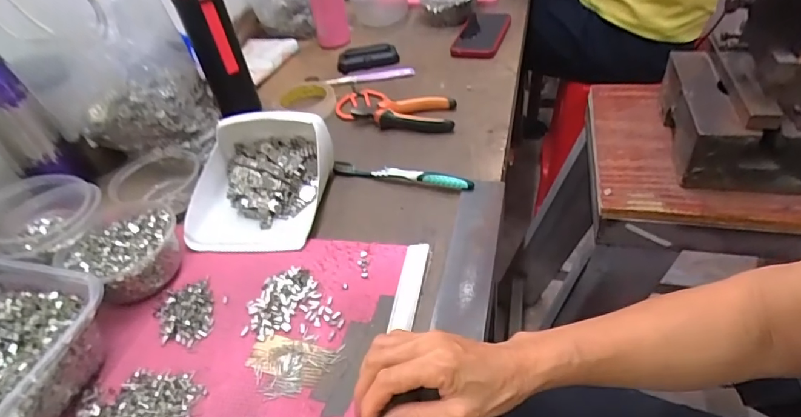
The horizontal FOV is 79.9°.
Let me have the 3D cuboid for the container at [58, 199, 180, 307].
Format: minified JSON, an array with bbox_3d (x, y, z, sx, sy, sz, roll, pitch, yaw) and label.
[{"bbox_3d":[-0.293,0.044,0.513,0.122,0.053,0.102,18,49,25],"label":"container"}]

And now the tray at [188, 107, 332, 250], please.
[{"bbox_3d":[-0.169,-0.042,0.570,0.163,0.076,0.173,0,44,8],"label":"tray"}]

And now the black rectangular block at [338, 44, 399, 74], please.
[{"bbox_3d":[-0.058,-0.267,0.848,0.106,0.038,0.023,-12,42,-2],"label":"black rectangular block"}]

